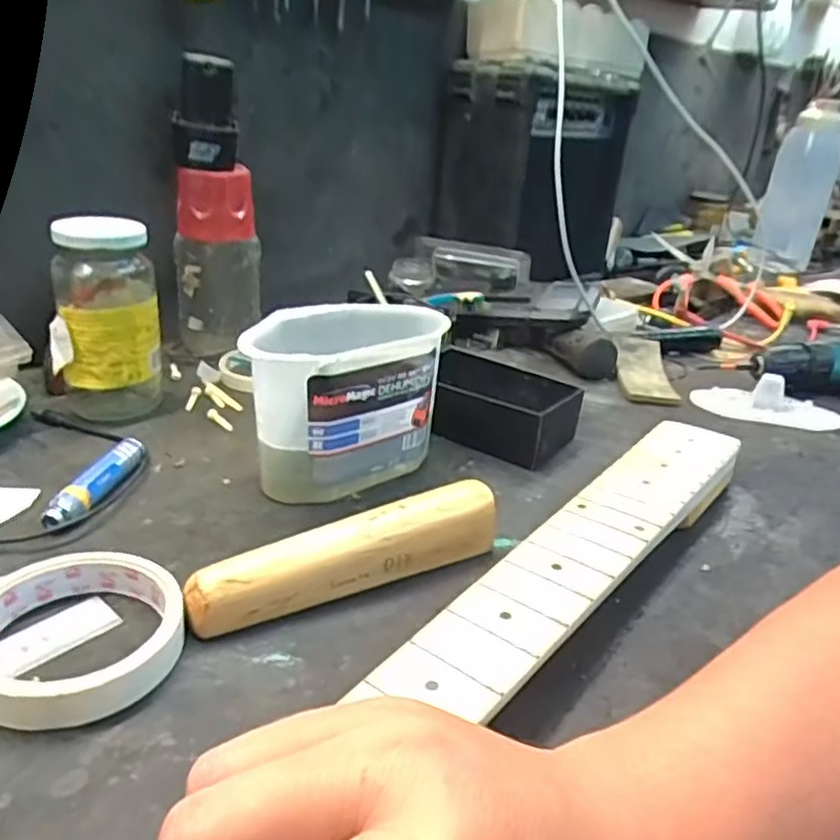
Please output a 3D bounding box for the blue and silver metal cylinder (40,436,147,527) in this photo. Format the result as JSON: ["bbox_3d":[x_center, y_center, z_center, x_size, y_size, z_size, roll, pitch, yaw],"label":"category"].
[{"bbox_3d":[-0.191,0.038,0.419,0.015,0.019,0.087,9,26,8],"label":"blue and silver metal cylinder"}]

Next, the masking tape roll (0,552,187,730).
[{"bbox_3d":[-0.152,0.095,0.308,0.086,0.021,0.090,4,25,-2],"label":"masking tape roll"}]

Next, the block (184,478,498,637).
[{"bbox_3d":[-0.034,0.070,0.362,0.166,0.039,0.024,-10,29,-30],"label":"block"}]

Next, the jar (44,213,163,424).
[{"bbox_3d":[-0.232,-0.074,0.508,0.081,0.140,0.078,-8,28,-26],"label":"jar"}]

